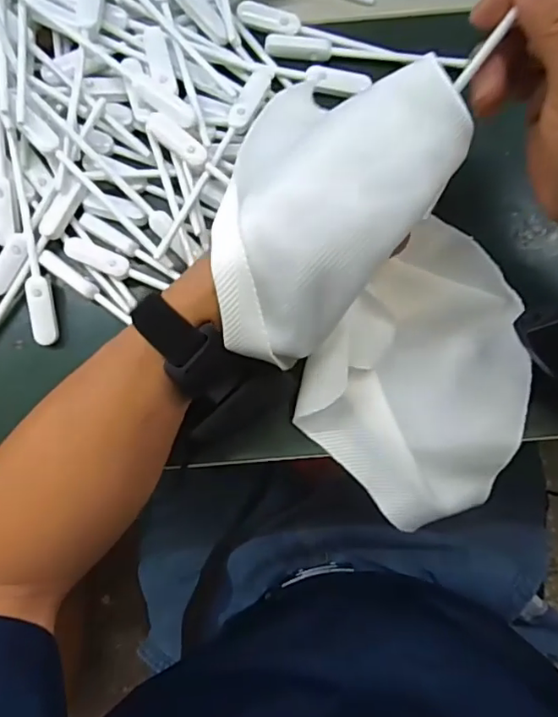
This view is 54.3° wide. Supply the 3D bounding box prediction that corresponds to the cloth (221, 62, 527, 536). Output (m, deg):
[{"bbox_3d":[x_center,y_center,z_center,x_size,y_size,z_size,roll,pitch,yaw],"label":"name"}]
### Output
[{"bbox_3d":[0.072,-0.014,0.307,0.152,0.118,0.249,-39,89,0],"label":"cloth"}]

